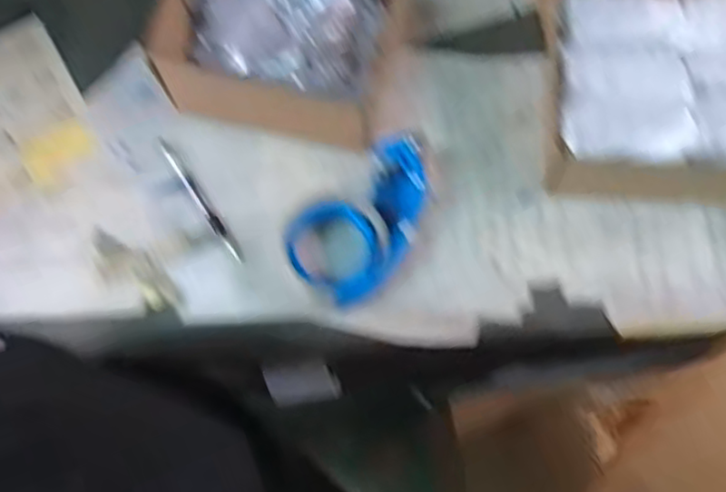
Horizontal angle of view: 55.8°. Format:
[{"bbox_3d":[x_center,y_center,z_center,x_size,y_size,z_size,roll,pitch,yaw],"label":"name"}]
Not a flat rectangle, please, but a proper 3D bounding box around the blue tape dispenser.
[{"bbox_3d":[0.007,-0.016,0.556,0.133,0.046,0.083,-41,77,-9],"label":"blue tape dispenser"}]

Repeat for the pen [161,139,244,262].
[{"bbox_3d":[-0.142,-0.039,0.610,0.011,0.017,0.129,-34,76,-7],"label":"pen"}]

